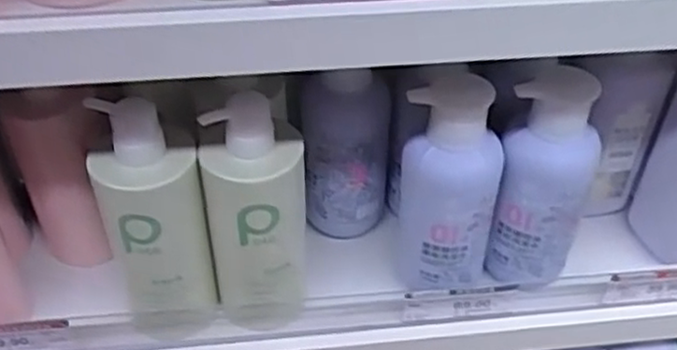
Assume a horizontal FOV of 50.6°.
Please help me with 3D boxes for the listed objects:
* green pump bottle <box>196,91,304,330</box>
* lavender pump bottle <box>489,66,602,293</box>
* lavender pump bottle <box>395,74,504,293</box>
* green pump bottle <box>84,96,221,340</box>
[{"bbox_3d":[-0.068,0.034,0.570,0.082,0.199,0.067,0,44,-1],"label":"green pump bottle"},{"bbox_3d":[0.167,0.011,0.587,0.077,0.191,0.073,16,46,15],"label":"lavender pump bottle"},{"bbox_3d":[0.087,0.014,0.582,0.081,0.179,0.068,5,45,4],"label":"lavender pump bottle"},{"bbox_3d":[-0.142,0.042,0.565,0.075,0.206,0.063,-9,45,-10],"label":"green pump bottle"}]

